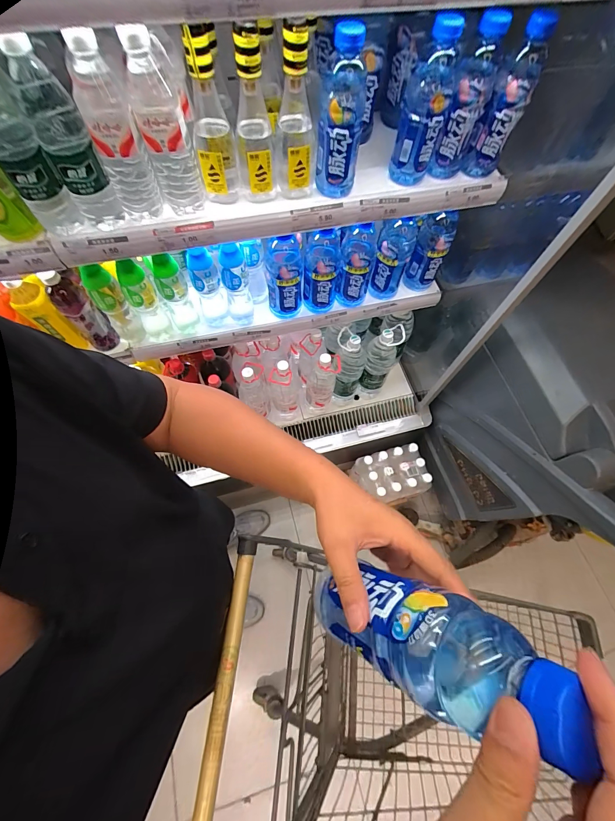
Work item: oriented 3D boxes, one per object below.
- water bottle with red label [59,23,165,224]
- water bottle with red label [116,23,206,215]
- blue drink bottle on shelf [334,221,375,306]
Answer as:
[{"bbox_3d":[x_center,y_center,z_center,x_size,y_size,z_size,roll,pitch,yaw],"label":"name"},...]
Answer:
[{"bbox_3d":[-0.272,-0.387,0.467,0.060,0.217,0.070,-26,69,-14],"label":"water bottle with red label"},{"bbox_3d":[-0.201,-0.394,0.468,0.064,0.217,0.062,-16,67,-10],"label":"water bottle with red label"},{"bbox_3d":[0.118,-0.360,0.815,0.089,0.205,0.085,11,65,2],"label":"blue drink bottle on shelf"}]

